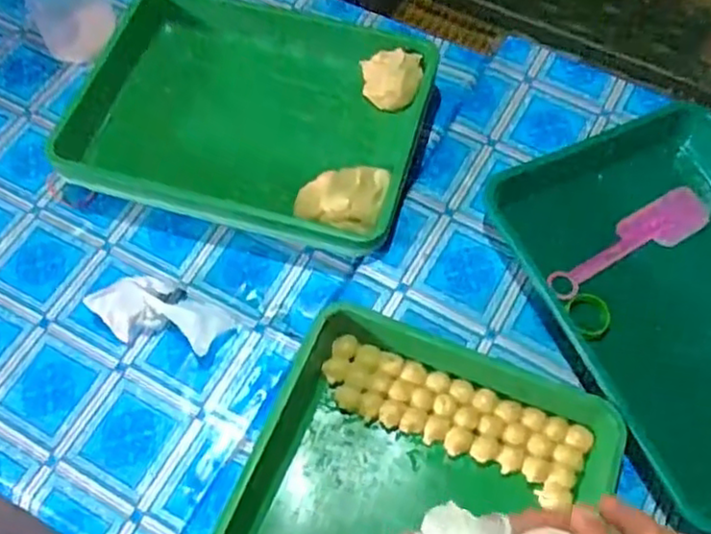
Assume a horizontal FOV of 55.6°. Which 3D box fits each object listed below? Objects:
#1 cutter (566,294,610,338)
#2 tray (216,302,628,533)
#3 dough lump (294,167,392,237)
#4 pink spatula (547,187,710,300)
[{"bbox_3d":[0.217,0.045,0.629,0.041,0.016,0.042,21,64,12],"label":"cutter"},{"bbox_3d":[0.034,0.228,0.523,0.278,0.051,0.375,18,63,11],"label":"tray"},{"bbox_3d":[-0.014,-0.072,0.693,0.089,0.033,0.086,14,62,9],"label":"dough lump"},{"bbox_3d":[0.277,-0.021,0.679,0.196,0.014,0.050,-31,65,-15],"label":"pink spatula"}]

